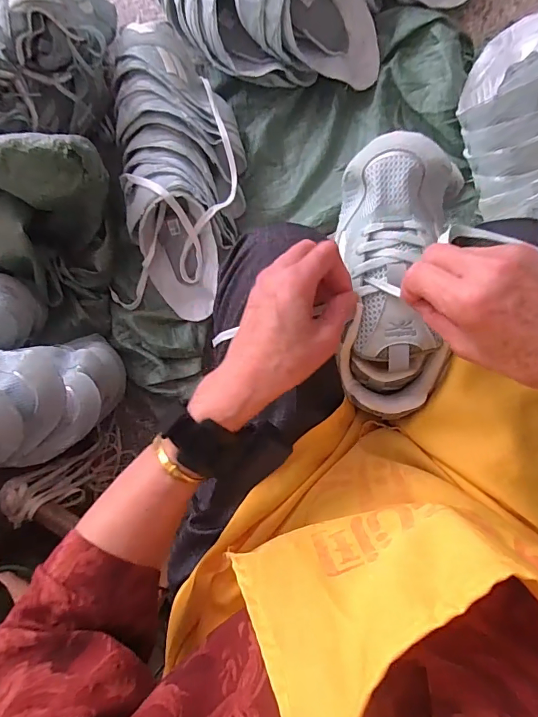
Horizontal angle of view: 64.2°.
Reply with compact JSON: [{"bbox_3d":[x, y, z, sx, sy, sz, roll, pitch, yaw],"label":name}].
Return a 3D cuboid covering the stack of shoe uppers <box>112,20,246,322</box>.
[{"bbox_3d":[-0.172,-0.325,0.763,0.230,0.151,0.481,5,104,8],"label":"stack of shoe uppers"}]

